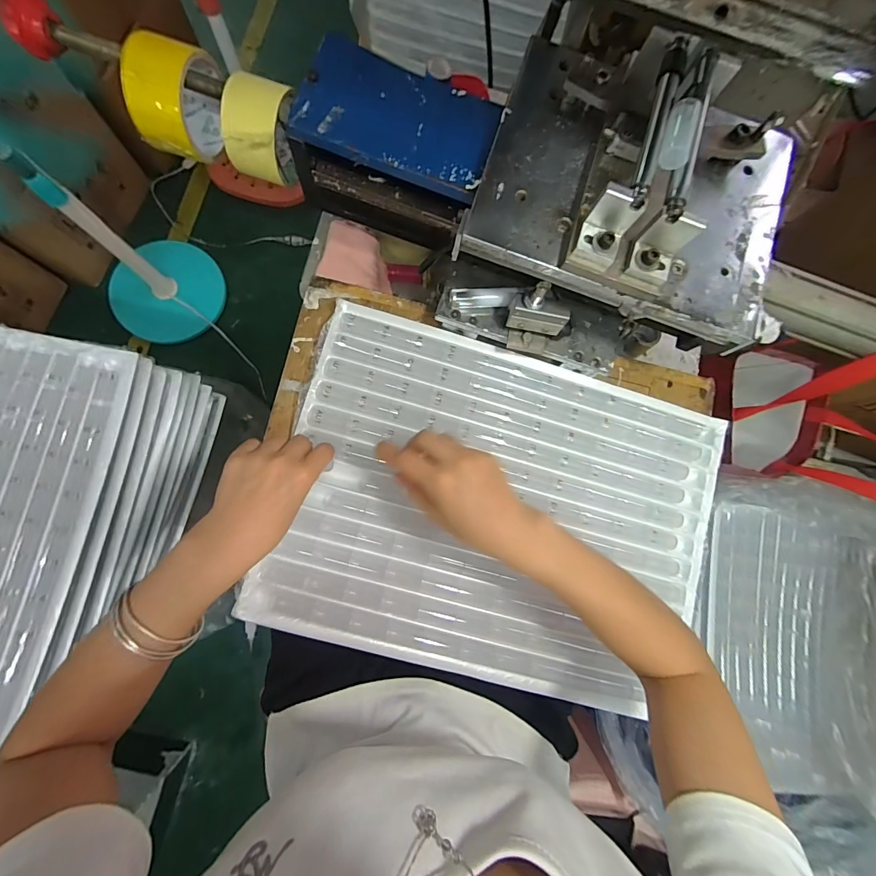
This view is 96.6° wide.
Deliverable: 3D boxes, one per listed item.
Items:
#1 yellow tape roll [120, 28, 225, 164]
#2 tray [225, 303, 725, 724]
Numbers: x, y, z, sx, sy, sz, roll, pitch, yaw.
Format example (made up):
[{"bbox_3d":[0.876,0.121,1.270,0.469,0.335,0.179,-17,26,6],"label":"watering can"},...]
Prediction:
[{"bbox_3d":[-0.254,-0.330,0.387,0.060,0.090,0.092,12,84,-3],"label":"yellow tape roll"},{"bbox_3d":[0.068,0.074,0.414,0.454,0.017,0.335,16,83,-3],"label":"tray"}]

